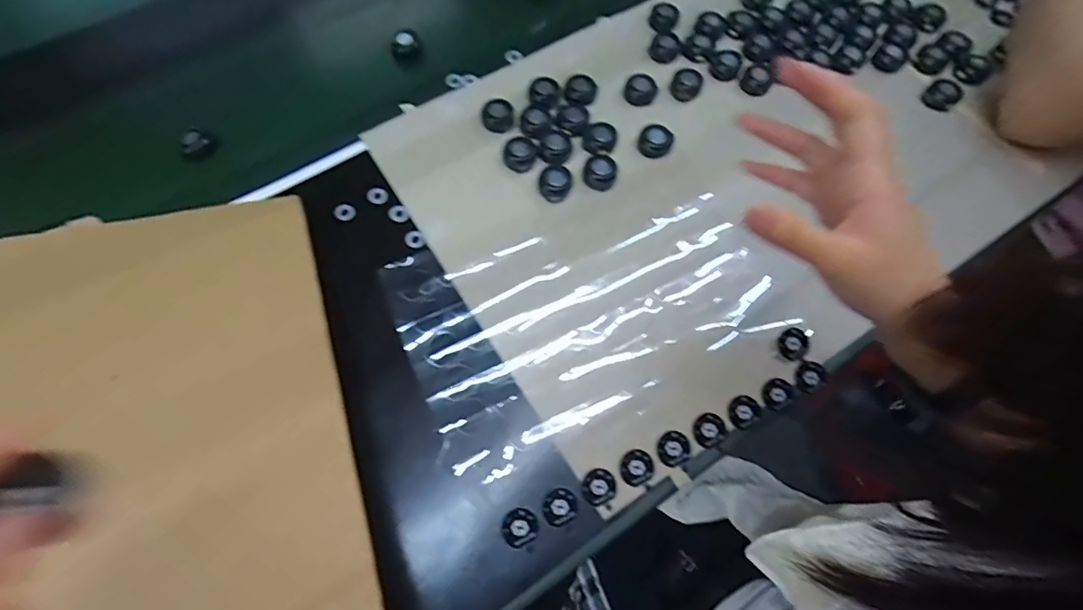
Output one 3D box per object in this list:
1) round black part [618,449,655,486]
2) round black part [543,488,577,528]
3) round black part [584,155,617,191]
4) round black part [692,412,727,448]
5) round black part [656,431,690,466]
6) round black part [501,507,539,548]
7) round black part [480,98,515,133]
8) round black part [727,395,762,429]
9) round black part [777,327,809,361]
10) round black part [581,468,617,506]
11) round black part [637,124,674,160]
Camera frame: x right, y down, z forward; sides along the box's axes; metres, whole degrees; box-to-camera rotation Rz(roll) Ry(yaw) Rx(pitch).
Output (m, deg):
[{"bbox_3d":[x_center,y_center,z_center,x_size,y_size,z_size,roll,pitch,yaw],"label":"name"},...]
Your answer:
[{"bbox_3d":[0.064,0.110,0.347,0.022,0.004,0.024,0,69,-1],"label":"round black part"},{"bbox_3d":[0.012,0.133,0.338,0.023,0.004,0.022,0,69,-1],"label":"round black part"},{"bbox_3d":[0.050,-0.112,0.427,0.027,0.009,0.032,23,70,8],"label":"round black part"},{"bbox_3d":[0.118,0.087,0.358,0.023,0.004,0.021,0,69,-1],"label":"round black part"},{"bbox_3d":[0.091,0.099,0.353,0.023,0.004,0.021,0,69,-1],"label":"round black part"},{"bbox_3d":[-0.014,0.144,0.332,0.024,0.004,0.022,0,69,-1],"label":"round black part"},{"bbox_3d":[-0.038,-0.165,0.445,0.028,0.009,0.030,0,69,-1],"label":"round black part"},{"bbox_3d":[0.144,0.076,0.364,0.024,0.004,0.021,-33,73,-13],"label":"round black part"},{"bbox_3d":[0.186,0.028,0.375,0.024,0.010,0.021,-36,73,-13],"label":"round black part"},{"bbox_3d":[0.039,0.122,0.342,0.021,0.004,0.023,0,69,-1],"label":"round black part"},{"bbox_3d":[0.098,-0.141,0.441,0.028,0.010,0.029,0,69,-1],"label":"round black part"}]

